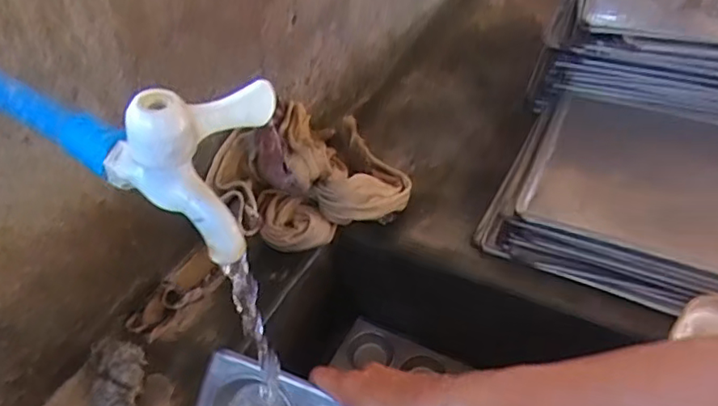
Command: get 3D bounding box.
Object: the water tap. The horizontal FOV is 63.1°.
[{"bbox_3d":[-0.085,-0.023,0.291,0.076,0.076,0.048,20,45,21],"label":"water tap"}]

